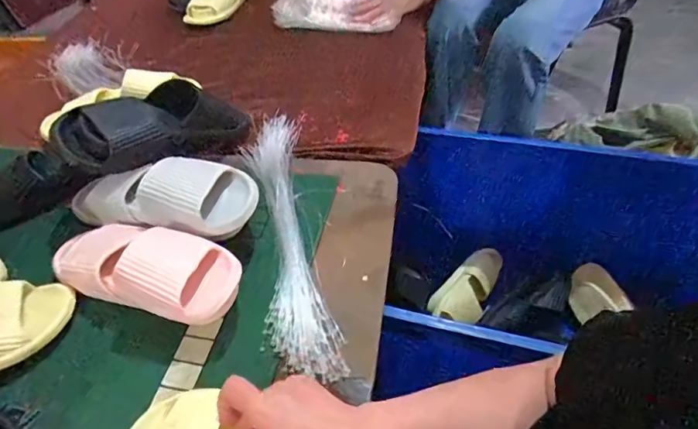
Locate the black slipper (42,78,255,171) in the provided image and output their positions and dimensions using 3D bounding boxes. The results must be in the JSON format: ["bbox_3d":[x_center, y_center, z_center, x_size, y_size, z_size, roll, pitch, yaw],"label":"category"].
[{"bbox_3d":[-0.281,-0.132,0.671,0.265,0.092,0.075,-16,45,-32],"label":"black slipper"}]

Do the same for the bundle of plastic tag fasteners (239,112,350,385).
[{"bbox_3d":[-0.090,0.005,0.626,0.084,0.030,0.457,-11,46,-6],"label":"bundle of plastic tag fasteners"}]

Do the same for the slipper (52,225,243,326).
[{"bbox_3d":[-0.250,0.064,0.549,0.261,0.066,0.100,14,49,18],"label":"slipper"}]

